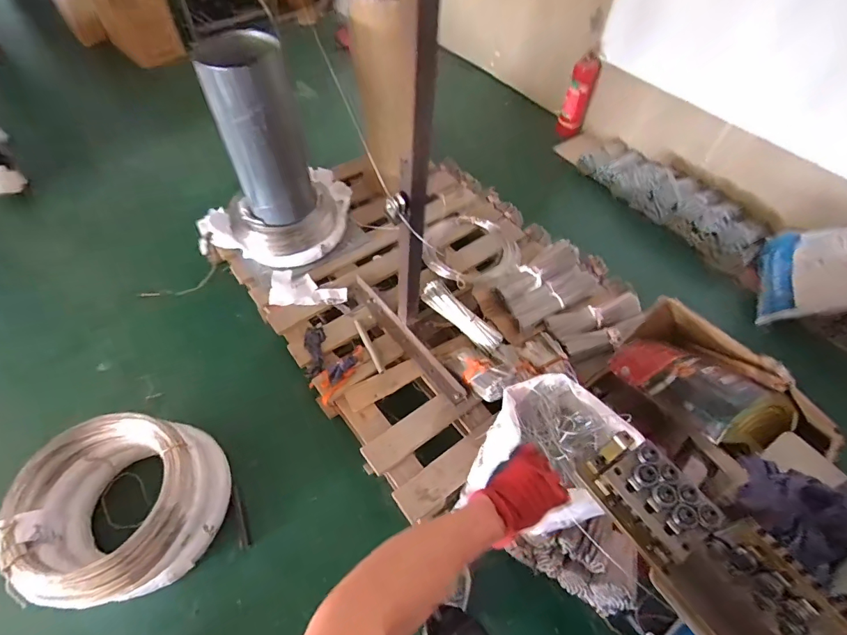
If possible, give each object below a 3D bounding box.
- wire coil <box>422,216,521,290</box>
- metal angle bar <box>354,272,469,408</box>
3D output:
[{"bbox_3d":[0.180,-0.289,1.766,0.379,0.045,0.412,1,54,-1],"label":"wire coil"},{"bbox_3d":[-0.068,0.062,1.510,0.065,0.041,0.602,-32,61,-23],"label":"metal angle bar"}]

